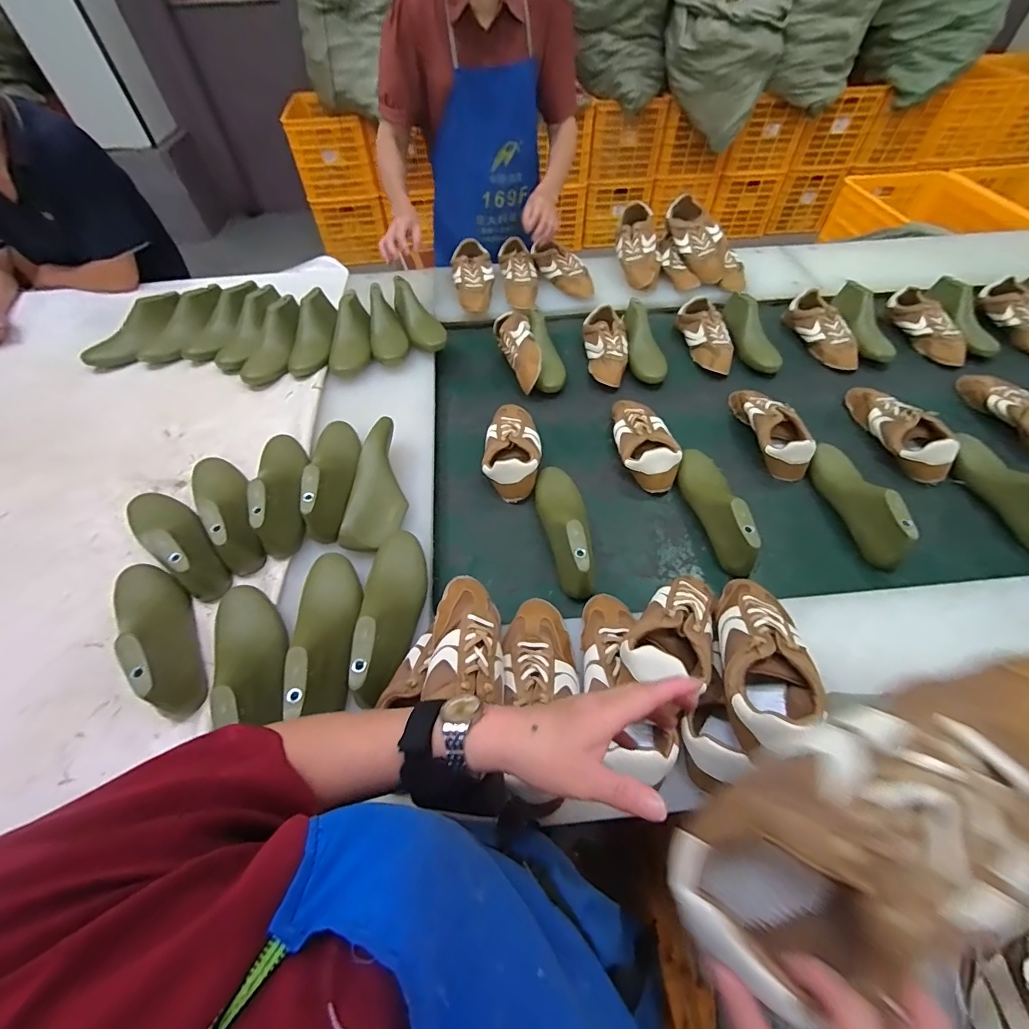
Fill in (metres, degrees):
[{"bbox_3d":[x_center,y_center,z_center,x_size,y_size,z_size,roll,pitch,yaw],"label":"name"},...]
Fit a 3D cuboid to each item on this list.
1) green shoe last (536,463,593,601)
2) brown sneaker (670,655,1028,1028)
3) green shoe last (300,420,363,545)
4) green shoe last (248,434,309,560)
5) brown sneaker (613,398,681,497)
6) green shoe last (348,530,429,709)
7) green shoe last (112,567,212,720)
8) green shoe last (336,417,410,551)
[{"bbox_3d":[0.078,0.002,0.749,0.070,0.088,0.257,-4,56,1],"label":"green shoe last"},{"bbox_3d":[0.197,0.165,0.243,0.232,0.081,0.101,-38,58,9],"label":"brown sneaker"},{"bbox_3d":[-0.312,-0.077,0.759,0.077,0.085,0.252,-7,56,-1],"label":"green shoe last"},{"bbox_3d":[-0.389,-0.057,0.751,0.082,0.096,0.257,-18,57,-9],"label":"green shoe last"},{"bbox_3d":[0.251,-0.149,0.888,0.103,0.076,0.237,-5,56,0],"label":"brown sneaker"},{"bbox_3d":[-0.173,0.125,0.613,0.078,0.075,0.261,-1,42,3],"label":"green shoe last"},{"bbox_3d":[-0.495,0.151,0.615,0.082,0.086,0.262,-40,63,-22],"label":"green shoe last"},{"bbox_3d":[-0.219,-0.055,0.757,0.082,0.069,0.247,4,56,6],"label":"green shoe last"}]

